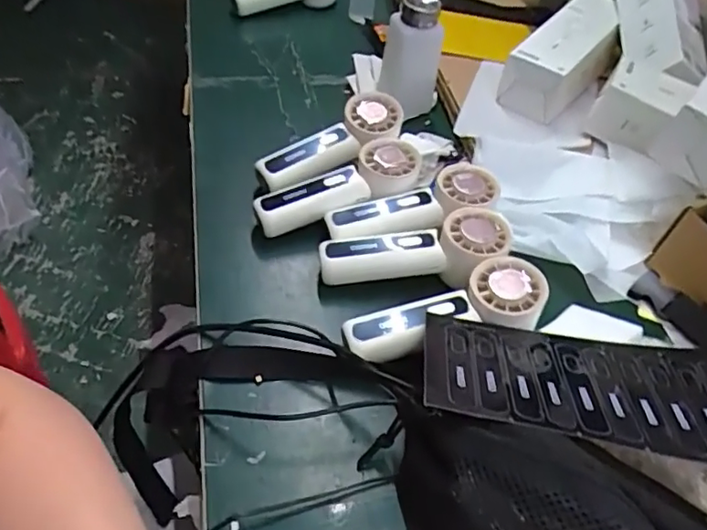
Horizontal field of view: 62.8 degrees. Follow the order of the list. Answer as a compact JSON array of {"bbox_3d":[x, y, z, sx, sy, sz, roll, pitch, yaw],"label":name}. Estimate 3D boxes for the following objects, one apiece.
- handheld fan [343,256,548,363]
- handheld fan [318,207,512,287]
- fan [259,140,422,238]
[{"bbox_3d":[0.072,0.038,0.434,0.152,0.035,0.057,-16,50,-19],"label":"handheld fan"},{"bbox_3d":[0.054,-0.004,0.482,0.155,0.045,0.059,-8,48,-13],"label":"handheld fan"},{"bbox_3d":[-0.007,-0.066,0.529,0.153,0.046,0.058,-24,54,-25],"label":"fan"}]

